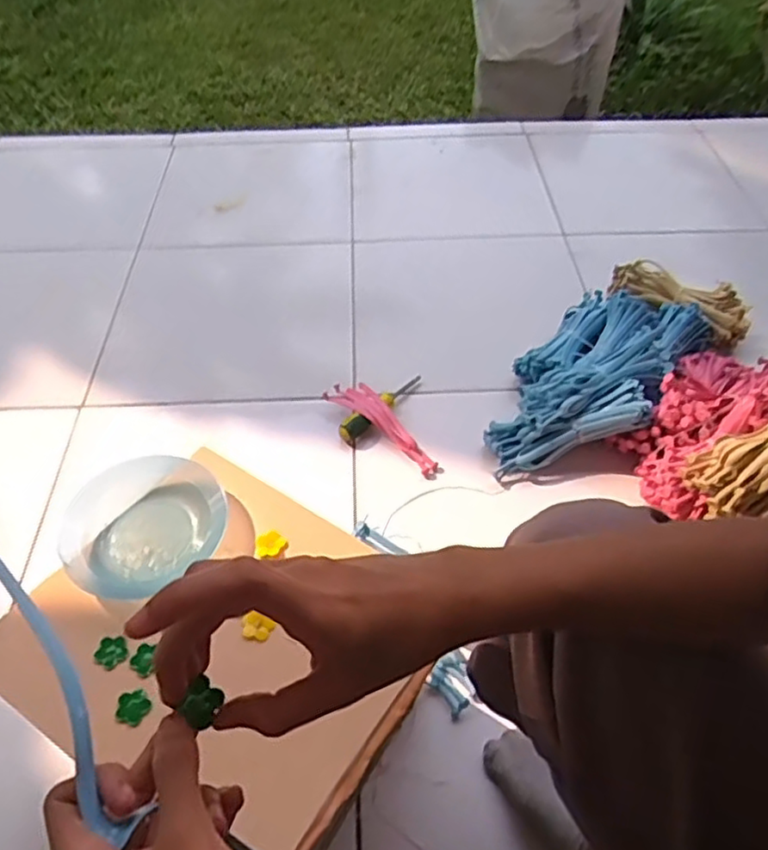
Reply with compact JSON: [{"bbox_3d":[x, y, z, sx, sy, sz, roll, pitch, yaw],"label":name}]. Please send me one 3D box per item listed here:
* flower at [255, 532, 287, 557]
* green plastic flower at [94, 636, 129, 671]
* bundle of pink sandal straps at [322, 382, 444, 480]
[{"bbox_3d":[-0.092,0.098,0.542,0.024,0.008,0.021,-16,52,-13],"label":"flower"},{"bbox_3d":[-0.197,0.163,0.478,0.023,0.005,0.023,0,50,0],"label":"green plastic flower"},{"bbox_3d":[0.007,-0.003,0.927,0.205,0.026,0.055,37,59,27],"label":"bundle of pink sandal straps"}]

